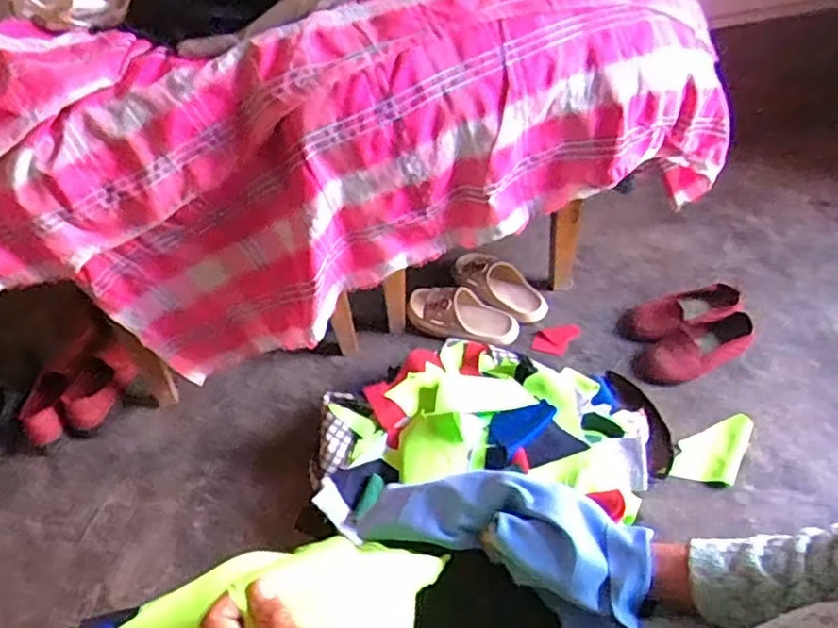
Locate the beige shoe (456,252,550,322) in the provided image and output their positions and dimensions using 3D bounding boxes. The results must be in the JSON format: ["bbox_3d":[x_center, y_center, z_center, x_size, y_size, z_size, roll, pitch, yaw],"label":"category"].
[{"bbox_3d":[0.169,-0.057,1.346,0.197,0.054,0.091,35,57,12],"label":"beige shoe"}]

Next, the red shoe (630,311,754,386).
[{"bbox_3d":[0.495,0.063,1.203,0.222,0.056,0.093,-18,50,-13],"label":"red shoe"}]

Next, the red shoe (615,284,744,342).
[{"bbox_3d":[0.500,0.002,1.267,0.239,0.054,0.077,-11,49,-8],"label":"red shoe"}]

